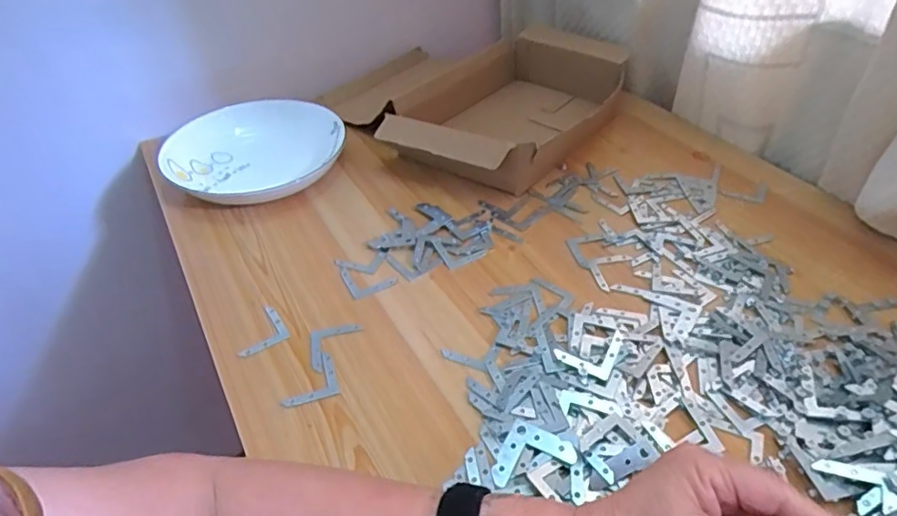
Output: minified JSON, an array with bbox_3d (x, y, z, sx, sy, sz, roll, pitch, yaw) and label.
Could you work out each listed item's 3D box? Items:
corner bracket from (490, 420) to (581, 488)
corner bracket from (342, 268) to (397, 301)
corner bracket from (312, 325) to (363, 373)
[{"bbox_3d":[0.052,0.124,0.366,0.054,0.004,0.038,-18,43,0],"label":"corner bracket"},{"bbox_3d":[-0.071,0.018,0.498,0.043,0.004,0.037,-20,53,-18],"label":"corner bracket"},{"bbox_3d":[-0.087,0.070,0.439,0.040,0.004,0.041,-9,42,-8],"label":"corner bracket"}]

